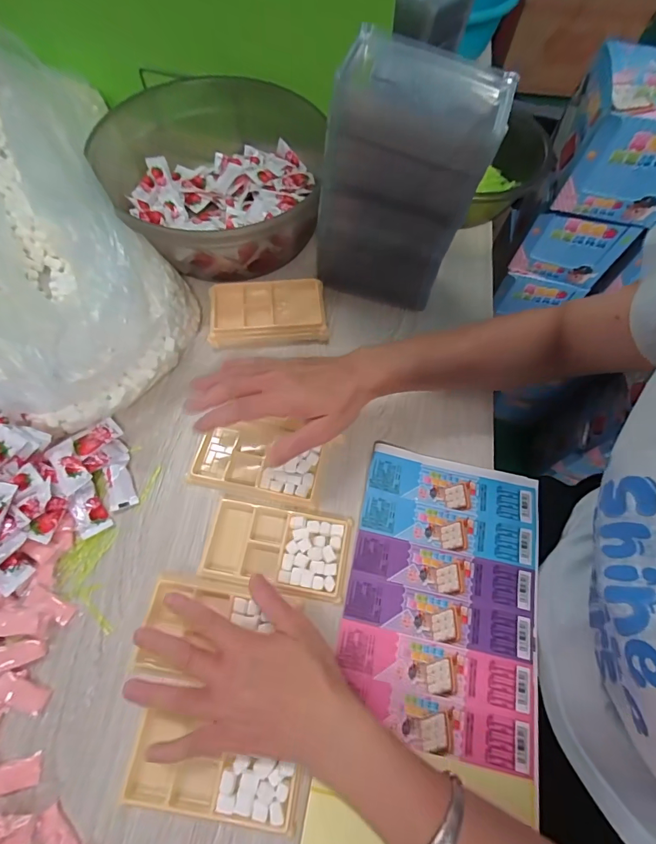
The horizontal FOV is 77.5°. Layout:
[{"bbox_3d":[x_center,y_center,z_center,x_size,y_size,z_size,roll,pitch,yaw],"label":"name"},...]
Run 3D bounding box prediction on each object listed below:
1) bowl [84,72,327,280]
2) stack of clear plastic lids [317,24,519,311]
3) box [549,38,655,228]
[{"bbox_3d":[-0.156,-0.309,0.524,0.272,0.107,0.285,1,67,-2],"label":"bowl"},{"bbox_3d":[0.072,-0.232,0.427,0.147,0.218,0.095,18,67,5],"label":"stack of clear plastic lids"},{"bbox_3d":[0.402,-0.379,0.545,0.147,0.126,0.139,11,65,2],"label":"box"}]

